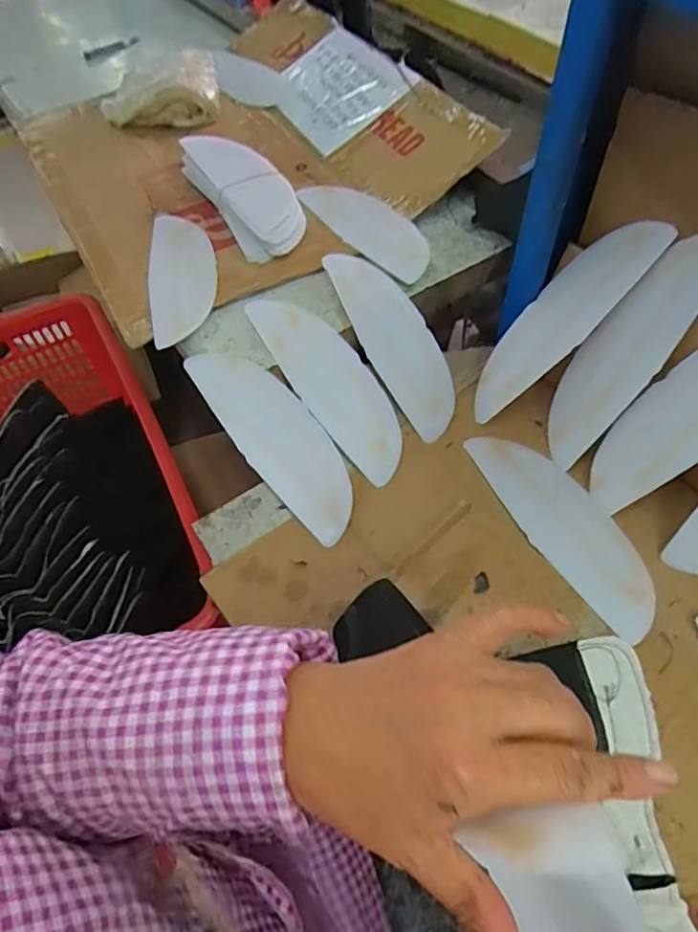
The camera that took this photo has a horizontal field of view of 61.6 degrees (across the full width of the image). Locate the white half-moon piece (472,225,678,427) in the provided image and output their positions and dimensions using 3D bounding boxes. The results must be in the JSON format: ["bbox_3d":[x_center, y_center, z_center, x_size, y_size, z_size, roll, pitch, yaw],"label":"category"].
[{"bbox_3d":[0.187,-0.133,0.533,0.012,0.214,0.068,9,43,-45],"label":"white half-moon piece"}]

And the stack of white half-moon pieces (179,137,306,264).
[{"bbox_3d":[-0.127,-0.323,0.692,0.085,0.039,0.244,-29,60,-14],"label":"stack of white half-moon pieces"}]

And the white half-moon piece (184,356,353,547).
[{"bbox_3d":[-0.065,-0.027,0.544,0.072,0.010,0.214,-36,78,-18],"label":"white half-moon piece"}]

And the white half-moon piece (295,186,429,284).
[{"bbox_3d":[0.026,-0.272,0.664,0.078,0.010,0.203,-35,63,-20],"label":"white half-moon piece"}]

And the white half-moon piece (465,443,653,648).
[{"bbox_3d":[0.184,0.045,0.501,0.072,0.007,0.212,-23,59,-11],"label":"white half-moon piece"}]

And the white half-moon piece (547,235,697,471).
[{"bbox_3d":[0.236,-0.097,0.500,0.017,0.211,0.064,-9,47,-48],"label":"white half-moon piece"}]

